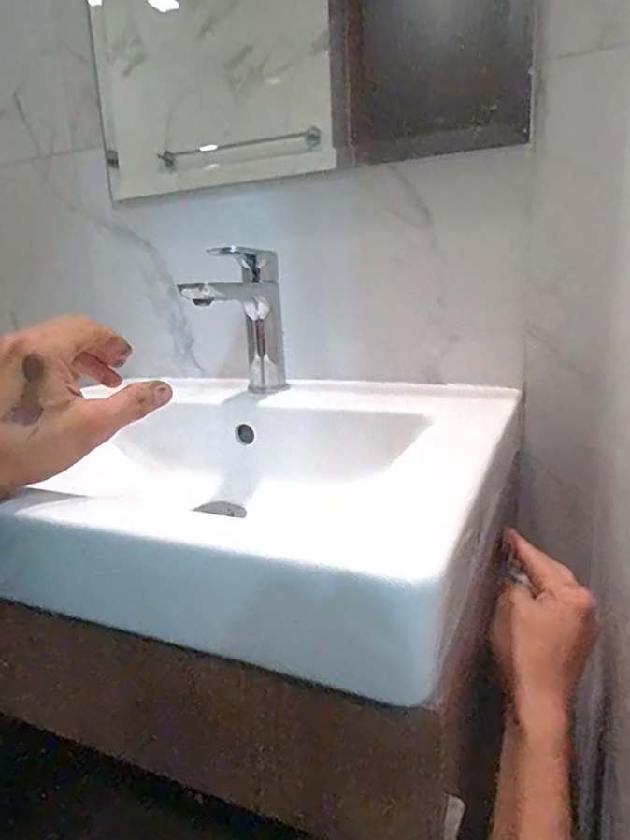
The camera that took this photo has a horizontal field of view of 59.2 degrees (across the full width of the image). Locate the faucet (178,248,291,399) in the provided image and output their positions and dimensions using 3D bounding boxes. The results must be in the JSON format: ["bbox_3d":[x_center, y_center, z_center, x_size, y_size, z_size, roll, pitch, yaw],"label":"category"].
[{"bbox_3d":[-0.079,-0.098,0.578,0.040,0.150,0.143,2,12,23],"label":"faucet"}]

